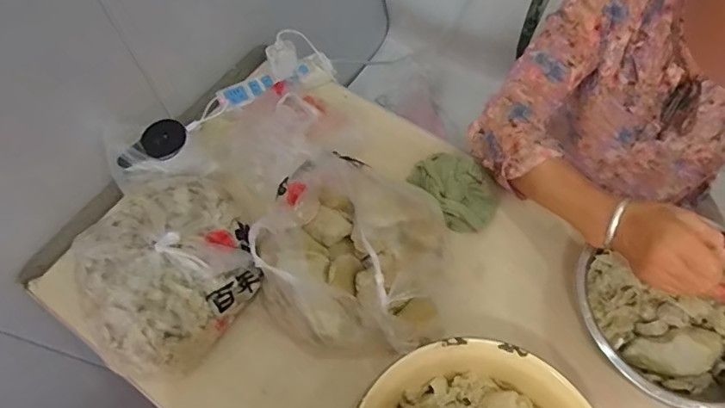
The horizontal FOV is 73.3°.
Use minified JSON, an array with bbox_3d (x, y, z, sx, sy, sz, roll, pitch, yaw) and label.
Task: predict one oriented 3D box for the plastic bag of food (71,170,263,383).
[{"bbox_3d":[-0.251,0.083,0.626,0.201,0.096,0.243,32,68,18],"label":"plastic bag of food"}]

